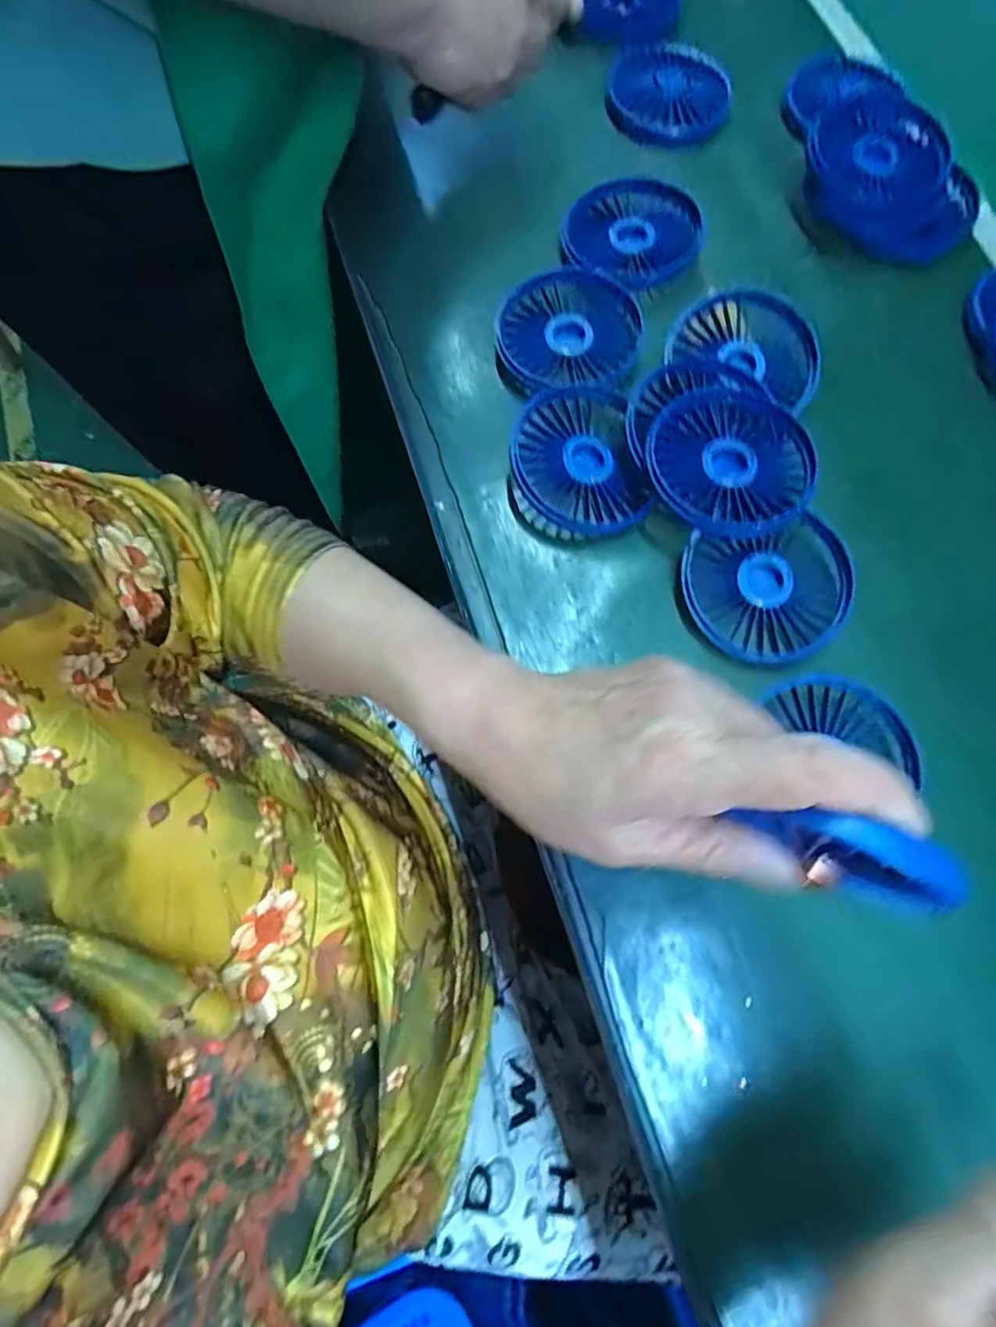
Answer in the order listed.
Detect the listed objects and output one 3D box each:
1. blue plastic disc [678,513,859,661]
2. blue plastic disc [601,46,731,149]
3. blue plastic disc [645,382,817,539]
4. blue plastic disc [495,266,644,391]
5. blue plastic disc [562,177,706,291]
[{"bbox_3d":[0.143,-0.038,0.323,0.081,0.009,0.071,-10,81,5],"label":"blue plastic disc"},{"bbox_3d":[0.123,-0.412,0.445,0.085,0.011,0.089,0,80,0],"label":"blue plastic disc"},{"bbox_3d":[0.128,-0.110,0.334,0.089,0.021,0.085,-1,72,2],"label":"blue plastic disc"},{"bbox_3d":[0.044,-0.206,0.379,0.085,0.013,0.082,-1,72,2],"label":"blue plastic disc"},{"bbox_3d":[0.087,-0.278,0.395,0.085,0.009,0.083,-11,72,-2],"label":"blue plastic disc"}]

